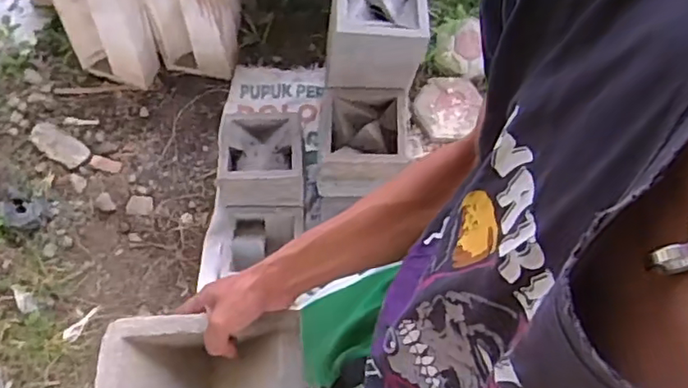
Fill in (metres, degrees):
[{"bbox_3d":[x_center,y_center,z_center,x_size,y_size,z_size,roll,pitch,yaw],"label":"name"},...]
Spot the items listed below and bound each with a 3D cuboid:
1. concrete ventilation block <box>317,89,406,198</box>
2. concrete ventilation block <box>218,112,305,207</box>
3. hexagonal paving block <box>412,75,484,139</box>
[{"bbox_3d":[0.046,-0.128,1.493,0.196,0.177,0.213,5,68,0],"label":"concrete ventilation block"},{"bbox_3d":[-0.211,-0.105,1.529,0.214,0.130,0.206,-1,68,-2],"label":"concrete ventilation block"},{"bbox_3d":[0.291,-0.248,1.709,0.170,0.039,0.178,14,68,4],"label":"hexagonal paving block"}]

